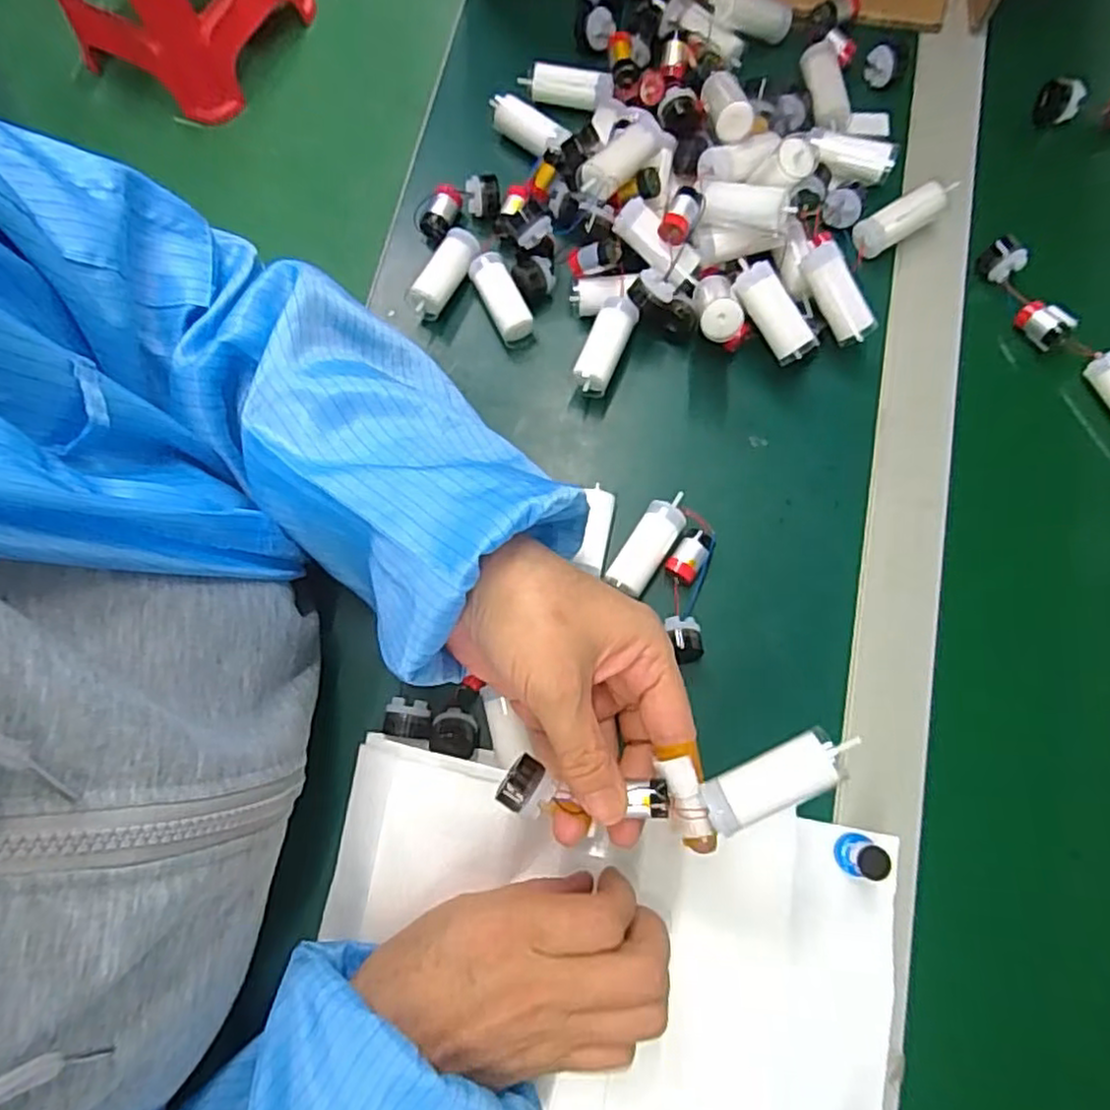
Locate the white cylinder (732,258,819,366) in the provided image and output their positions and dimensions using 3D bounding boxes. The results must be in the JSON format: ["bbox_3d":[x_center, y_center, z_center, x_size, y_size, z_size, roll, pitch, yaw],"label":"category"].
[{"bbox_3d":[0.113,-0.127,0.360,0.018,0.016,0.056,-35,95,-7],"label":"white cylinder"}]

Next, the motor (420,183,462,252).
[{"bbox_3d":[-0.067,-0.197,0.405,0.017,0.014,0.035,28,101,8],"label":"motor"}]

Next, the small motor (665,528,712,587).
[{"bbox_3d":[0.069,0.001,0.357,0.016,0.013,0.028,28,79,8],"label":"small motor"}]

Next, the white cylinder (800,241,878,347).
[{"bbox_3d":[0.151,-0.139,0.370,0.017,0.017,0.053,-32,98,-6],"label":"white cylinder"}]

